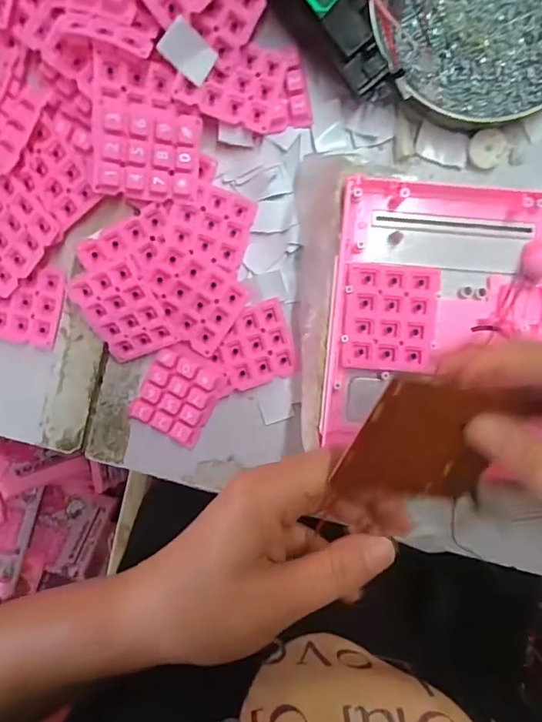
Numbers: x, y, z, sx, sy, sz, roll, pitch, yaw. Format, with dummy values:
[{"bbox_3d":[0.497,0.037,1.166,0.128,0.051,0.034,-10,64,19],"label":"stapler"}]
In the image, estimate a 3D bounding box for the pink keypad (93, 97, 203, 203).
[{"bbox_3d":[-0.070,-0.120,0.270,0.059,0.010,0.050,1,103,-19],"label":"pink keypad"}]

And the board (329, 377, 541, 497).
[{"bbox_3d":[0.071,0.038,0.205,0.072,0.007,0.070,9,127,-16],"label":"board"}]

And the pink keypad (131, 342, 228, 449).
[{"bbox_3d":[-0.059,0.020,0.300,0.047,0.010,0.059,26,94,-2],"label":"pink keypad"}]

